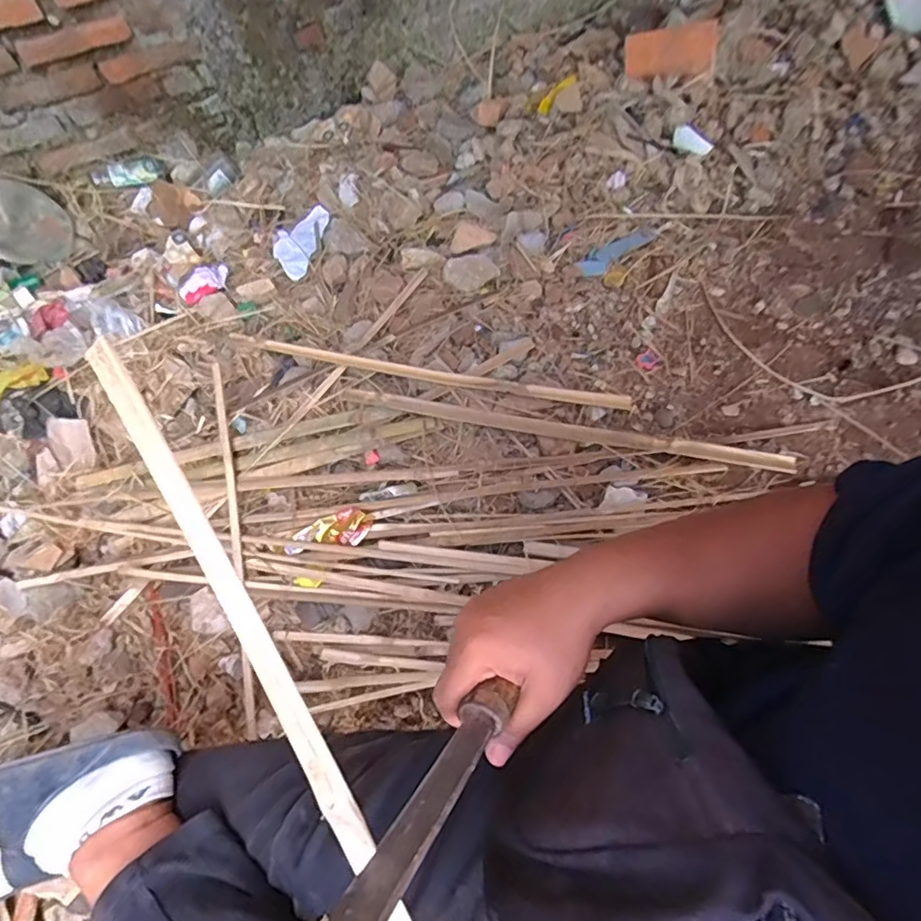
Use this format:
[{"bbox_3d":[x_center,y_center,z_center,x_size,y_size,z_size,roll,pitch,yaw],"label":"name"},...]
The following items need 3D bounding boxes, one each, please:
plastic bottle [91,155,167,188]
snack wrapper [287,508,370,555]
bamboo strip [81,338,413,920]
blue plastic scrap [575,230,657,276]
[{"bbox_3d":[-0.750,-0.651,1.278,0.162,0.042,0.053,-12,64,-3],"label":"plastic bottle"},{"bbox_3d":[-0.208,0.109,0.879,0.131,0.015,0.055,-9,63,-1],"label":"snack wrapper"},{"bbox_3d":[-0.091,0.140,0.302,0.021,0.012,0.466,-28,85,-10],"label":"bamboo strip"},{"bbox_3d":[0.307,-0.413,1.114,0.182,0.011,0.049,-36,67,-14],"label":"blue plastic scrap"}]

